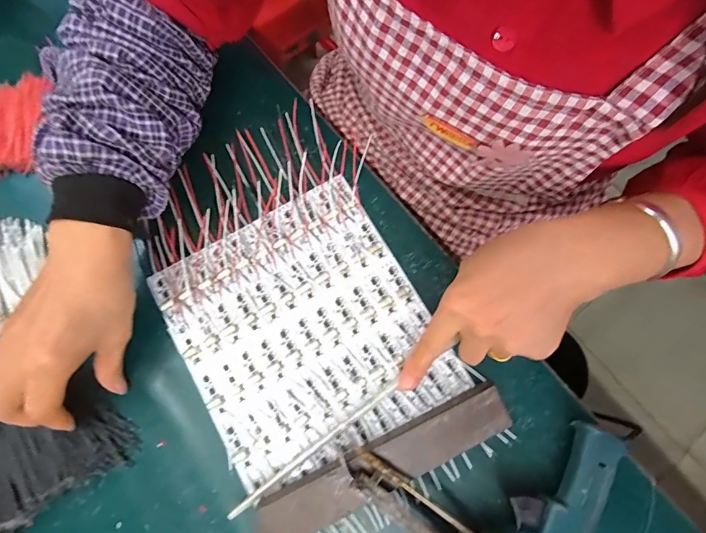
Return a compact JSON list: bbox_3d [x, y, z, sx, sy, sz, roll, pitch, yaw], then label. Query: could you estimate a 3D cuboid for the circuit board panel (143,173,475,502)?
[{"bbox_3d":[-0.044,0.053,0.335,0.195,0.014,0.210,-30,77,-7],"label":"circuit board panel"}]

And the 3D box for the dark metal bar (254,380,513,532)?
[{"bbox_3d":[0.024,0.148,0.300,0.198,0.024,0.037,-24,76,-5],"label":"dark metal bar"}]

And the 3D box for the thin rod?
[{"bbox_3d":[-0.028,0.141,0.309,0.155,0.009,0.005,-36,77,-9],"label":"thin rod"}]

